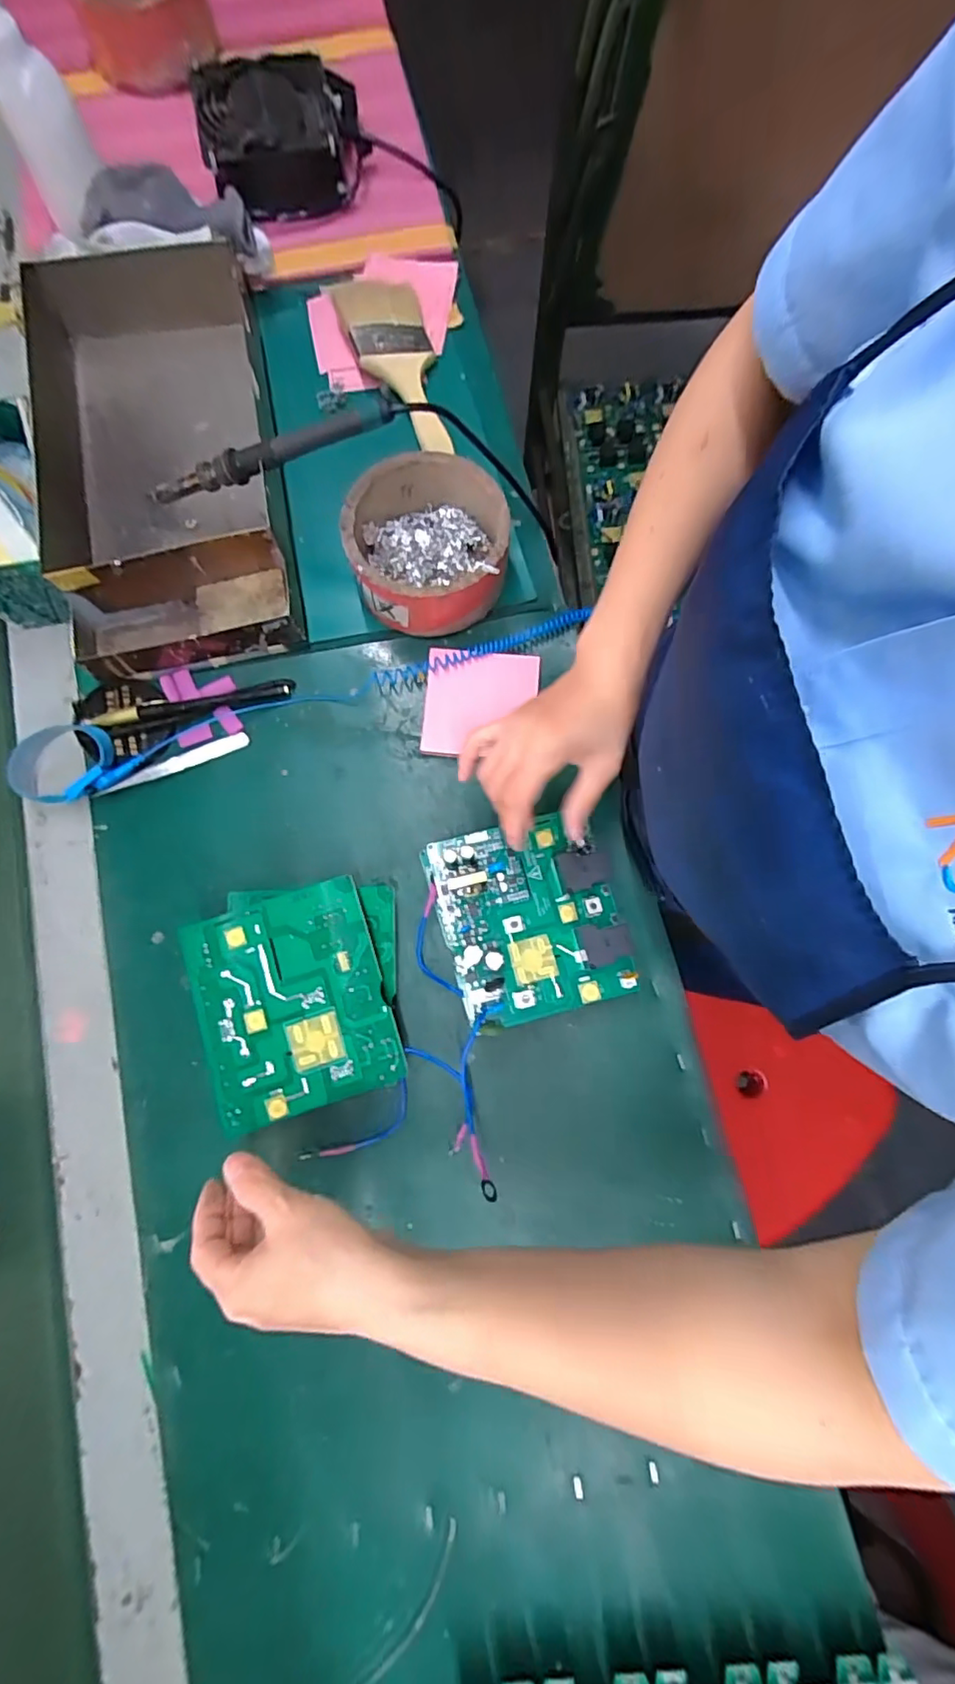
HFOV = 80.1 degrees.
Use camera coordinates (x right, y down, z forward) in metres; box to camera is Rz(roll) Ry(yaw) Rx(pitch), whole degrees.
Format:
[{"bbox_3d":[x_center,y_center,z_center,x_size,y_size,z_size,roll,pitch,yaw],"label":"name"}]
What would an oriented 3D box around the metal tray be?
[{"bbox_3d":[-0.252,-0.295,0.445,0.184,0.068,0.322,-12,79,-3],"label":"metal tray"}]

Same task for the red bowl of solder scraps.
[{"bbox_3d":[-0.038,-0.229,0.441,0.116,0.054,0.118,0,79,-1],"label":"red bowl of solder scraps"}]

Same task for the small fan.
[{"bbox_3d":[-0.176,-0.641,0.522,0.142,0.058,0.128,-12,79,-3],"label":"small fan"}]

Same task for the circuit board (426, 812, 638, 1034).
[{"bbox_3d":[0.034,0.050,0.380,0.115,0.022,0.130,-15,79,-4],"label":"circuit board"}]

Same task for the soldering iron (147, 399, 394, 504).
[{"bbox_3d":[-0.153,-0.278,0.408,0.200,0.017,0.015,-7,78,17],"label":"soldering iron"}]

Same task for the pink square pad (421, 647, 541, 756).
[{"bbox_3d":[0.003,-0.108,0.442,0.085,0.011,0.085,4,79,0],"label":"pink square pad"}]

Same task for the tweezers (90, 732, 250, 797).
[{"bbox_3d":[-0.228,-0.060,0.426,0.111,0.012,0.011,-22,80,-5],"label":"tweezers"}]

